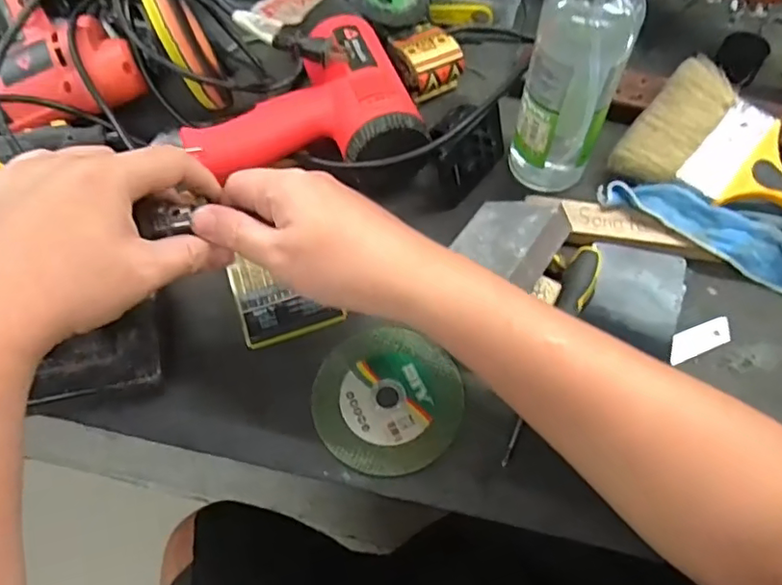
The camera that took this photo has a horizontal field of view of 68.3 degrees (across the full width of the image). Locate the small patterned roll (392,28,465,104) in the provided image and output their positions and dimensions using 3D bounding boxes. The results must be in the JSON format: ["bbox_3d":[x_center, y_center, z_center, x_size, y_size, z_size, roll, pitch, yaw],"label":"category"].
[{"bbox_3d":[0.033,-0.211,0.538,0.051,0.043,0.053,-24,61,-14],"label":"small patterned roll"}]

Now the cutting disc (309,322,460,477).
[{"bbox_3d":[-0.002,0.073,0.404,0.101,0.004,0.101,0,62,1],"label":"cutting disc"}]

